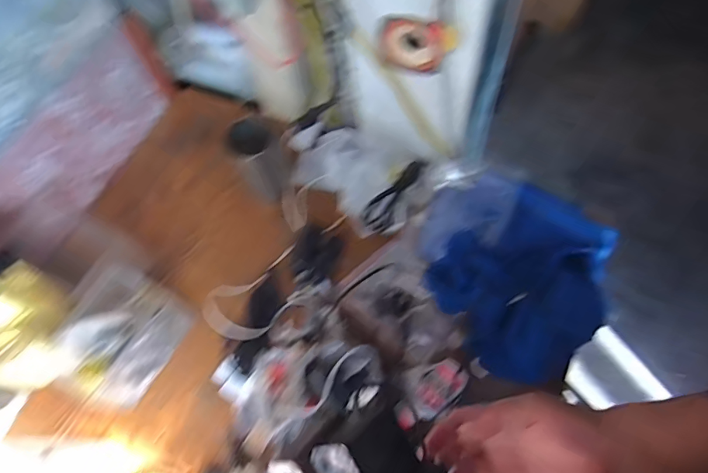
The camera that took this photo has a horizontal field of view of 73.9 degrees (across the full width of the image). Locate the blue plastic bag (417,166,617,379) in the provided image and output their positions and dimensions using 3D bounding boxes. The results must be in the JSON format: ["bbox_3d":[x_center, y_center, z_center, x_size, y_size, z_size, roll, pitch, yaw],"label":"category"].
[{"bbox_3d":[0.183,0.032,0.578,0.236,0.061,0.239,25,66,16],"label":"blue plastic bag"}]

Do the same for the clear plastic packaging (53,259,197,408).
[{"bbox_3d":[-0.282,0.120,0.574,0.102,0.089,0.139,28,67,17],"label":"clear plastic packaging"}]

